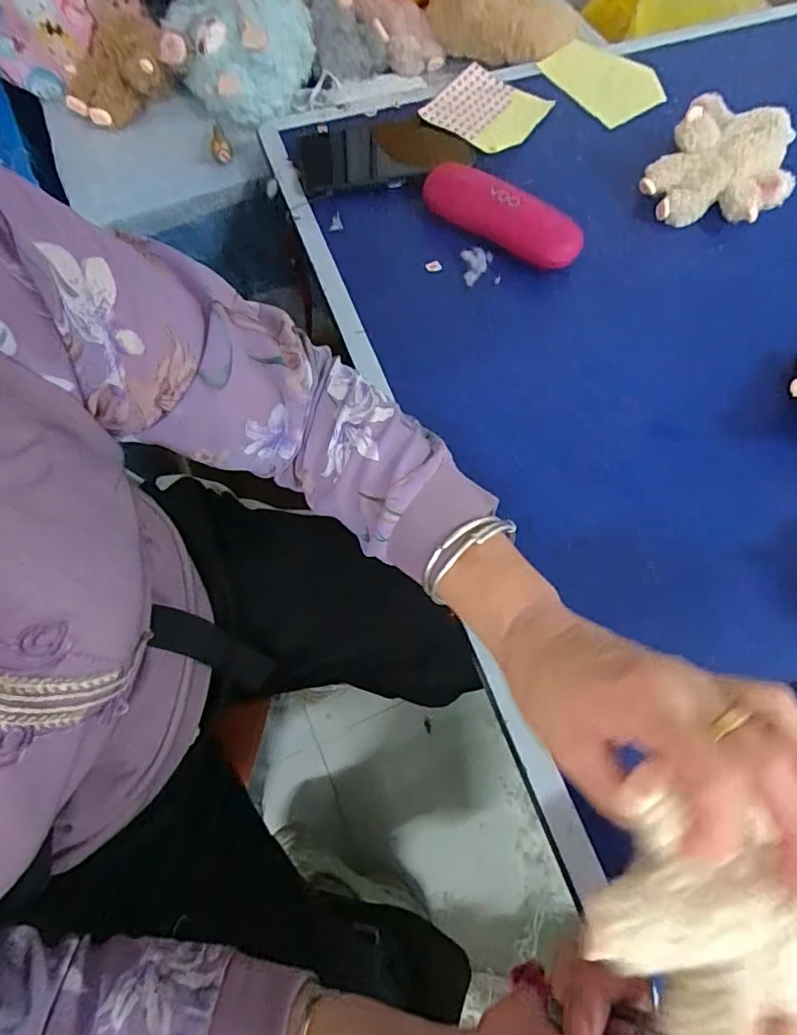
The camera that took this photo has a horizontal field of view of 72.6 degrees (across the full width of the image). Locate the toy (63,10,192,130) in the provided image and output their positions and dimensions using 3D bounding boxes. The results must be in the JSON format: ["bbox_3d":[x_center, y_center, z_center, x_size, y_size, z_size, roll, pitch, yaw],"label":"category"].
[{"bbox_3d":[-0.288,-0.468,0.562,0.124,0.060,0.085,-33,71,-13],"label":"toy"}]

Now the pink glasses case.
[{"bbox_3d":[0.090,-0.268,0.483,0.151,0.038,0.044,27,70,11],"label":"pink glasses case"}]

